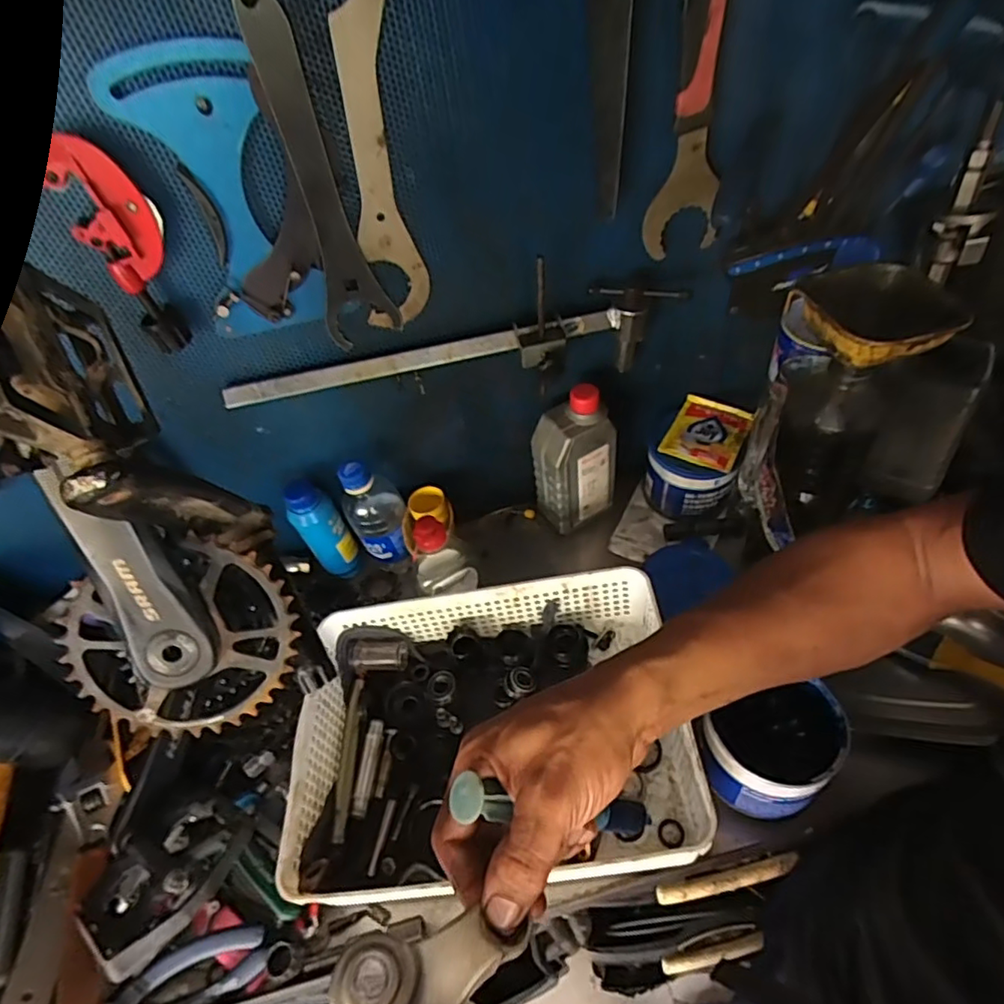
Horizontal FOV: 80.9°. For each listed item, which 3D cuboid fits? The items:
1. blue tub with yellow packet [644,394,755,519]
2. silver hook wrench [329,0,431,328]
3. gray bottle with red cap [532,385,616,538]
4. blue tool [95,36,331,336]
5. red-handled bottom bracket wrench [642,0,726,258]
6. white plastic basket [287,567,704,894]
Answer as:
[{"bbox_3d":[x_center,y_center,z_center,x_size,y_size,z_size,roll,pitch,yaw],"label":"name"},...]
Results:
[{"bbox_3d":[0.226,-0.049,0.695,0.100,0.088,0.113,16,54,22],"label":"blue tub with yellow packet"},{"bbox_3d":[-0.092,-0.262,0.441,0.051,0.274,0.011,-10,47,-10],"label":"silver hook wrench"},{"bbox_3d":[0.080,-0.048,0.663,0.082,0.168,0.063,-32,51,-17],"label":"gray bottle with red cap"},{"bbox_3d":[-0.203,-0.217,0.434,0.096,0.193,0.015,-17,49,-4],"label":"blue tool"},{"bbox_3d":[0.143,-0.310,0.451,0.062,0.245,0.019,-18,54,-1],"label":"red-handled bottom bracket wrench"},{"bbox_3d":[-0.011,0.194,0.540,0.341,0.081,0.240,-12,48,0],"label":"white plastic basket"}]

